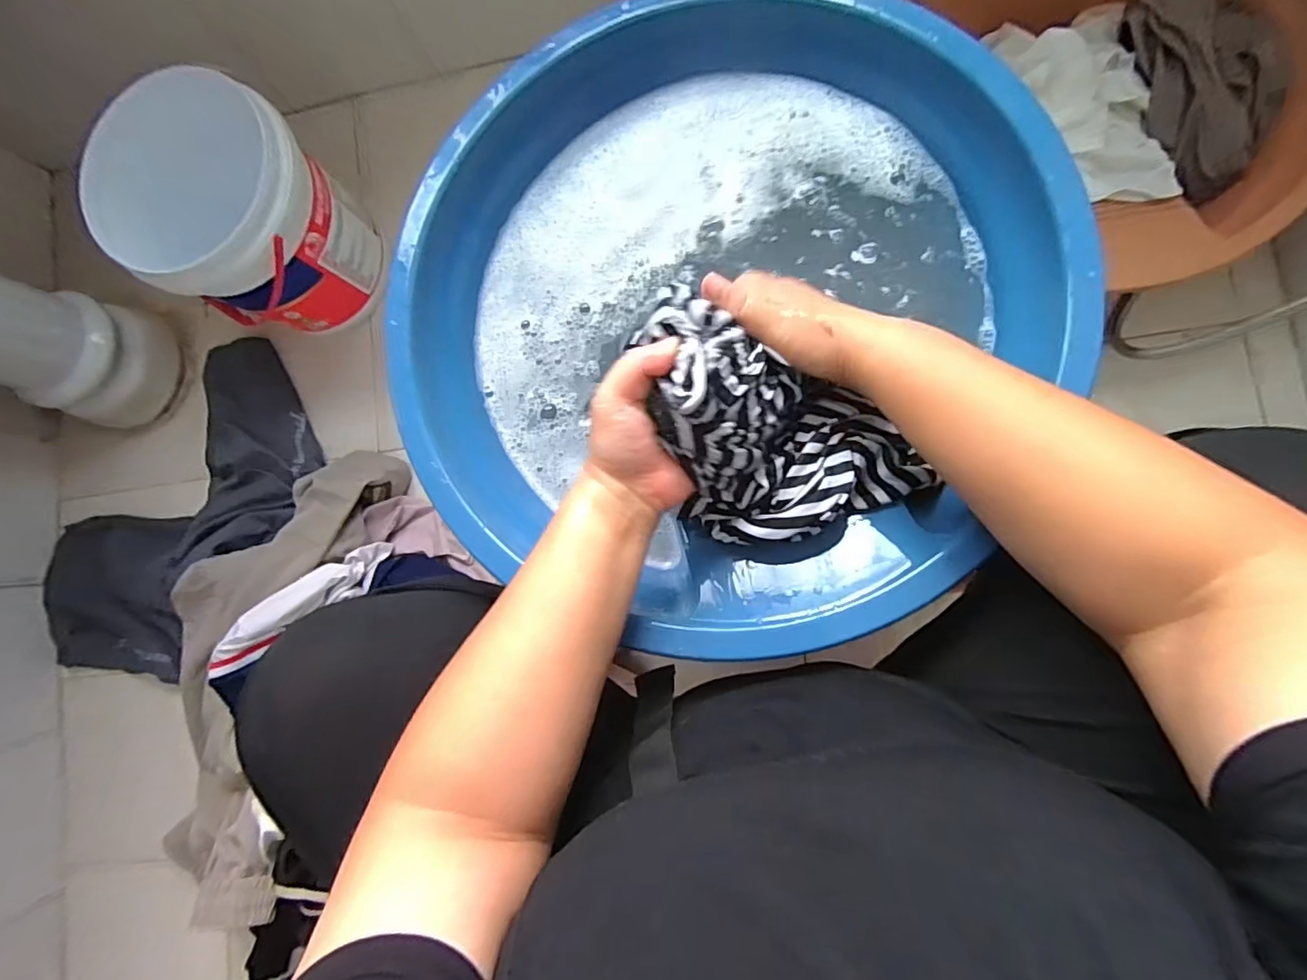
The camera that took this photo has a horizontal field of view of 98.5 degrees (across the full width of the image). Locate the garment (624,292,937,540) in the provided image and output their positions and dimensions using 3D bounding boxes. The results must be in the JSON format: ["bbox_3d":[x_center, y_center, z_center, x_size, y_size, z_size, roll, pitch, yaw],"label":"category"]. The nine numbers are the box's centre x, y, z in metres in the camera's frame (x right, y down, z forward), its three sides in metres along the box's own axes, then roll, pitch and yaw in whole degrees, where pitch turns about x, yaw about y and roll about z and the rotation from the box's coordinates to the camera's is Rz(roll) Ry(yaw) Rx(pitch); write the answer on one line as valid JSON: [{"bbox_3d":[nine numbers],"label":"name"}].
[{"bbox_3d":[0.074,-0.023,0.348,0.183,0.100,0.120,26,91,9],"label":"garment"}]

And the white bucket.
[{"bbox_3d":[-0.553,-0.367,0.775,0.239,0.222,0.247,0,87,9],"label":"white bucket"}]

